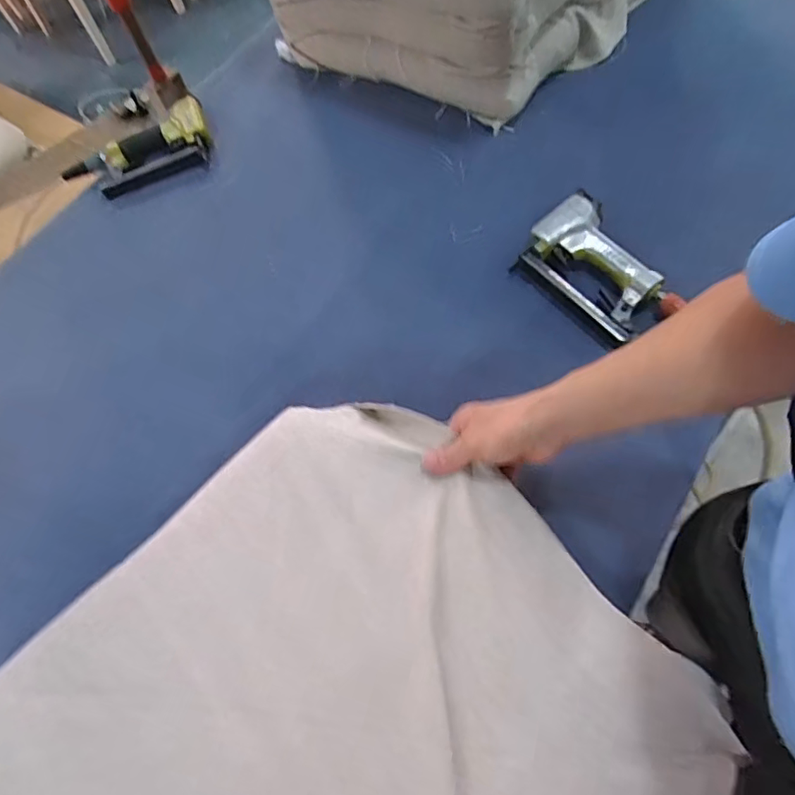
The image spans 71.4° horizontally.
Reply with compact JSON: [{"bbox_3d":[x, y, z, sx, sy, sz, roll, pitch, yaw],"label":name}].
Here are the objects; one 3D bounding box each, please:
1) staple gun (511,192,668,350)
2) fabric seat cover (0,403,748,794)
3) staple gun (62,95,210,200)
[{"bbox_3d":[0.251,-0.162,0.691,0.134,0.052,0.193,-38,62,-15],"label":"staple gun"},{"bbox_3d":[-0.065,0.295,0.466,0.535,0.058,0.504,-41,66,-18],"label":"fabric seat cover"},{"bbox_3d":[-0.428,-0.400,0.901,0.248,0.051,0.127,-22,59,-6],"label":"staple gun"}]

